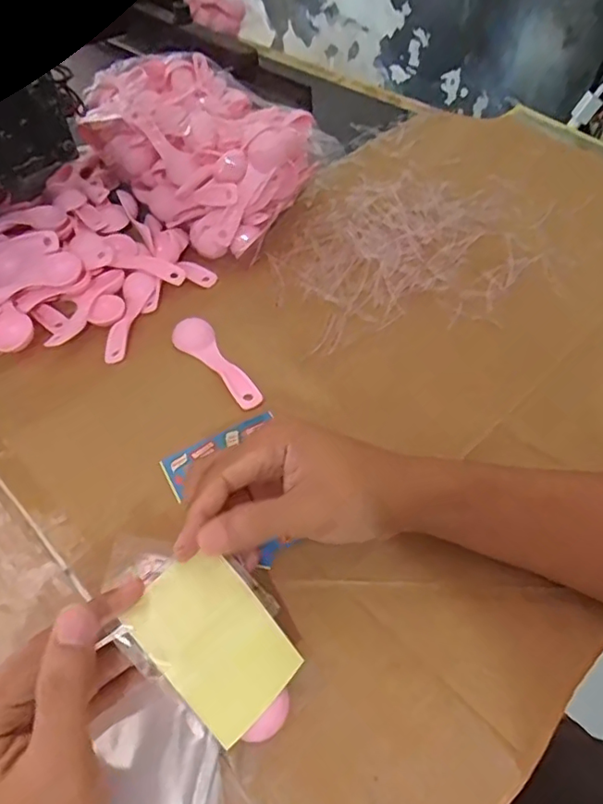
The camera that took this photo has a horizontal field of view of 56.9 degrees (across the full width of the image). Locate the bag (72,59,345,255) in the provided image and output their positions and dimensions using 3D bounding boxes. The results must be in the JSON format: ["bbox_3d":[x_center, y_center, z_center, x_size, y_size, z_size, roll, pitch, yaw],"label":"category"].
[{"bbox_3d":[-0.115,-0.274,0.593,0.155,0.097,0.270,-35,59,-24],"label":"bag"}]

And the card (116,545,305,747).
[{"bbox_3d":[-0.045,0.127,0.296,0.059,0.004,0.088,-39,93,-30],"label":"card"}]

